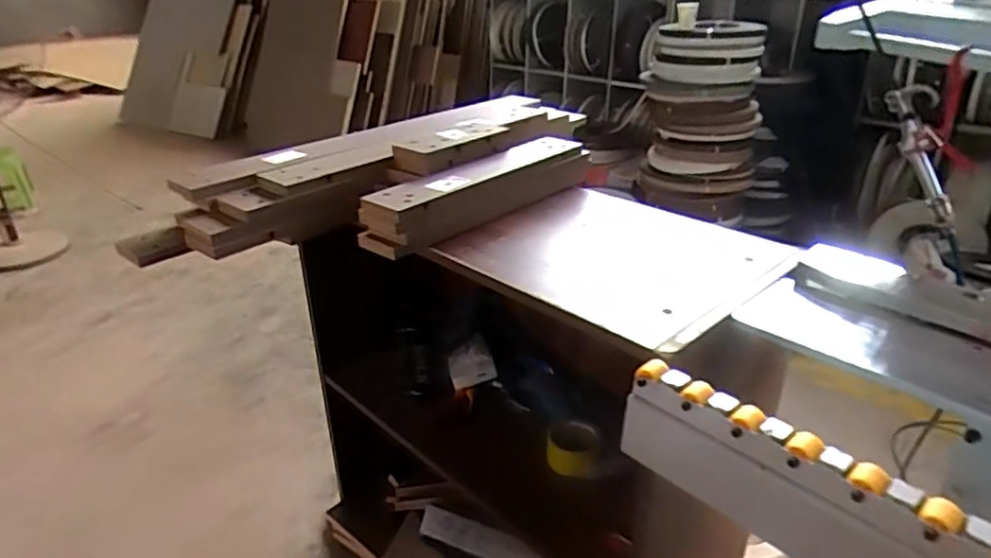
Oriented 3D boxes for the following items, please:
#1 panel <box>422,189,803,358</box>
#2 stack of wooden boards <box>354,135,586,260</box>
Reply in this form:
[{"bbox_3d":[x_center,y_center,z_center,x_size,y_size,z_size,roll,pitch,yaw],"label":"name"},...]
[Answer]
[{"bbox_3d":[0.164,-0.035,0.871,0.350,0.028,0.380,-24,35,-37],"label":"panel"},{"bbox_3d":[-0.013,-0.143,0.995,0.086,0.071,0.441,22,36,38],"label":"stack of wooden boards"}]

